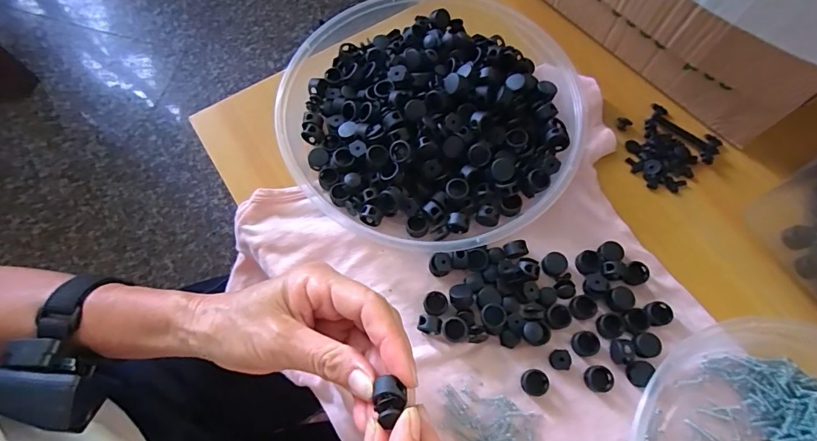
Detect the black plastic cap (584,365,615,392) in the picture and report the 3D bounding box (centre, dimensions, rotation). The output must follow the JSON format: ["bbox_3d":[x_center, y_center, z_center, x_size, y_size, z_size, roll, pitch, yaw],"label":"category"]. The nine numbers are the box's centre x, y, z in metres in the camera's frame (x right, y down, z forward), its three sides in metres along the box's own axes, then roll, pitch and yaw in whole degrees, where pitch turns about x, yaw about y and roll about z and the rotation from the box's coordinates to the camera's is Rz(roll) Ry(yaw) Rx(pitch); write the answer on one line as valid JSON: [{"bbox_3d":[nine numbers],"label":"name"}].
[{"bbox_3d":[0.131,0.108,0.294,0.019,0.006,0.017,8,70,1],"label":"black plastic cap"}]

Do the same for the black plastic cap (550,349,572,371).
[{"bbox_3d":[0.106,0.097,0.298,0.014,0.008,0.013,1,70,-2],"label":"black plastic cap"}]

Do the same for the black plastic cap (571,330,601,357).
[{"bbox_3d":[0.124,0.086,0.300,0.017,0.008,0.017,1,70,-2],"label":"black plastic cap"}]

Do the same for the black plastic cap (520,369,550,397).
[{"bbox_3d":[0.086,0.110,0.292,0.017,0.008,0.017,1,70,-2],"label":"black plastic cap"}]

